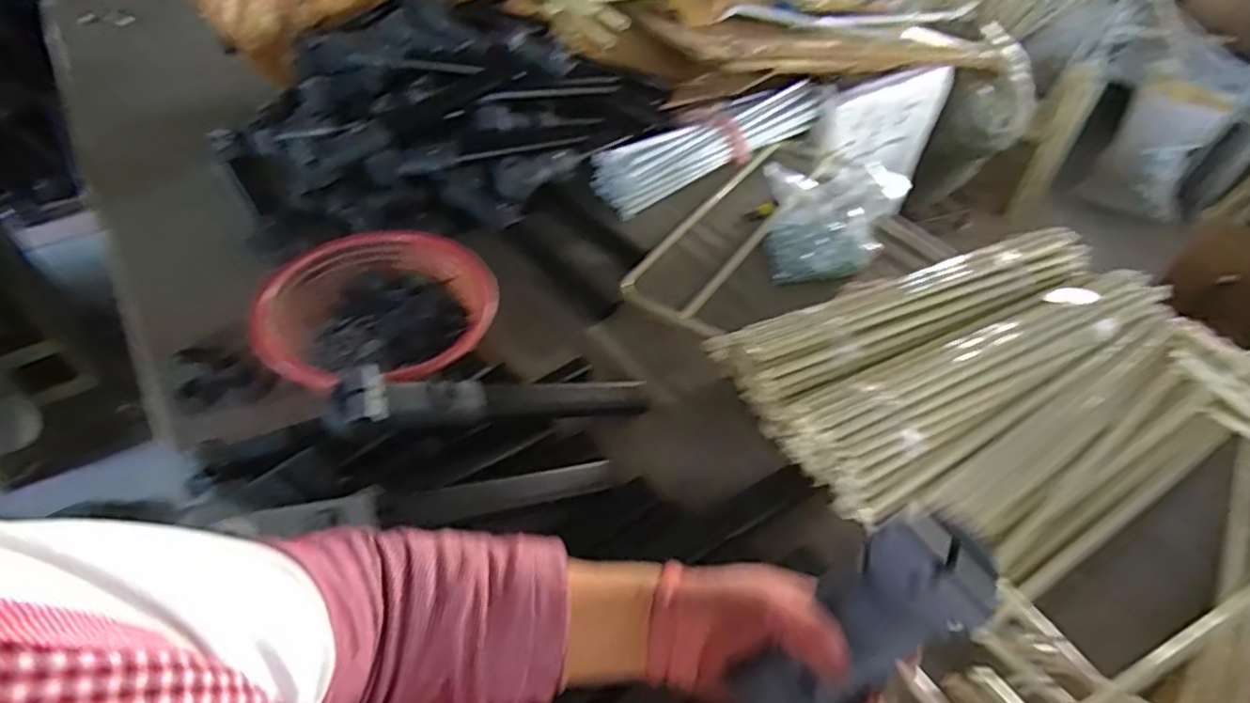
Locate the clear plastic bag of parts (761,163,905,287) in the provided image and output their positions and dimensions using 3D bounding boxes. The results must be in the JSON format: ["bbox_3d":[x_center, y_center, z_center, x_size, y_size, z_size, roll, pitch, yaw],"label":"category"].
[{"bbox_3d":[0.369,-0.263,1.138,0.211,0.112,0.280,4,47,-2],"label":"clear plastic bag of parts"}]

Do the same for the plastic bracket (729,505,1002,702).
[{"bbox_3d":[0.129,0.155,0.348,0.155,0.028,0.063,-45,58,4],"label":"plastic bracket"}]

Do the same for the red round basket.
[{"bbox_3d":[-0.337,-0.054,0.904,0.298,0.101,0.275,3,47,-3],"label":"red round basket"}]

